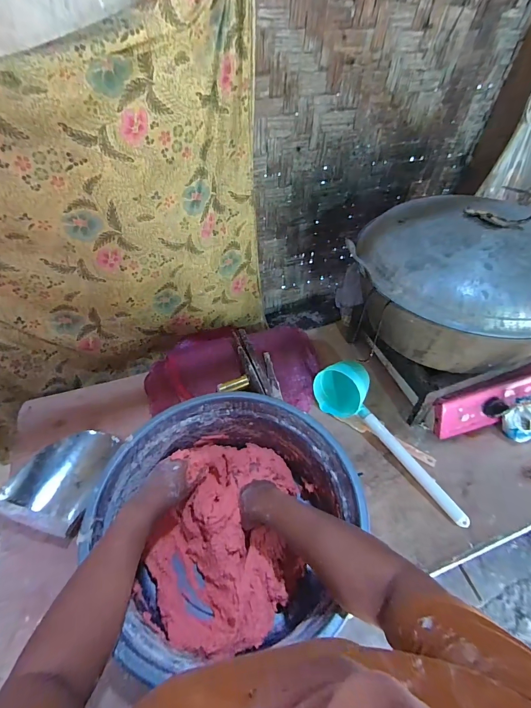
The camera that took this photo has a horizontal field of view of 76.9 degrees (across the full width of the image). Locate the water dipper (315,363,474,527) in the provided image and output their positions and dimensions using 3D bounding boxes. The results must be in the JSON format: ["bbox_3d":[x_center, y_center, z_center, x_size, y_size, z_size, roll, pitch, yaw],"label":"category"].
[{"bbox_3d":[0.249,0.178,0.709,0.110,0.103,0.399,-21,51,-17],"label":"water dipper"}]

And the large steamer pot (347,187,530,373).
[{"bbox_3d":[0.384,-0.139,0.688,0.401,0.220,0.349,-1,48,0],"label":"large steamer pot"}]

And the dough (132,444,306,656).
[{"bbox_3d":[-0.066,0.306,0.591,0.234,0.114,0.328,15,50,14],"label":"dough"}]

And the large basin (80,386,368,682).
[{"bbox_3d":[-0.057,0.274,0.583,0.401,0.182,0.368,-9,49,-7],"label":"large basin"}]

